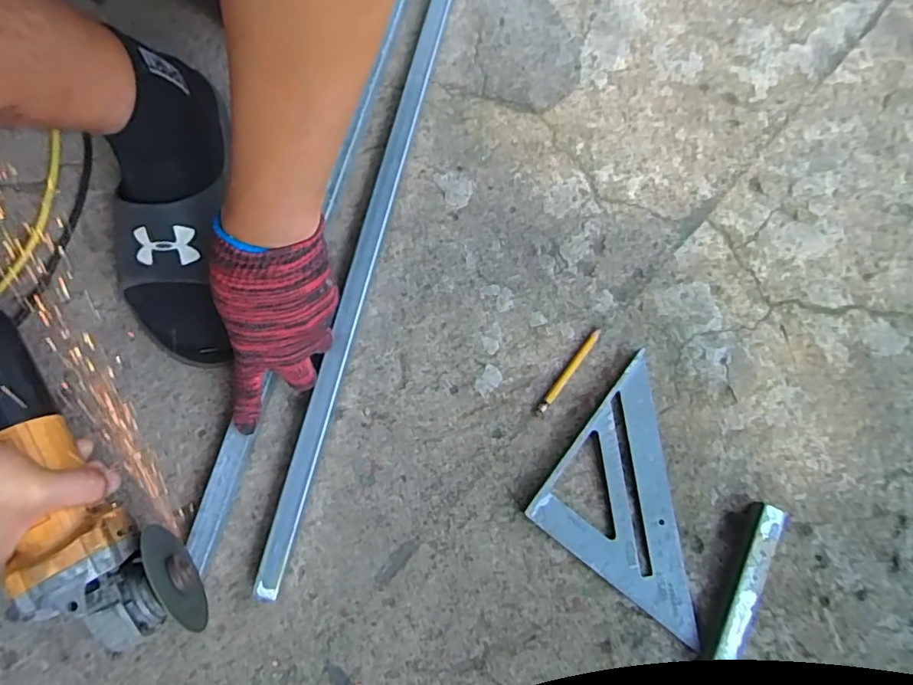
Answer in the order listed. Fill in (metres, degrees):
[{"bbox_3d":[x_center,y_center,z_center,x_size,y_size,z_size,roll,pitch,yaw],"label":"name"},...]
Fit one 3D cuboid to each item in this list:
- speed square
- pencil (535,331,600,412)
[{"bbox_3d":[0.173,0.131,0.475,0.164,0.018,0.166,38,79,6],"label":"speed square"},{"bbox_3d":[0.102,0.025,0.503,0.008,0.005,0.092,37,79,6],"label":"pencil"}]

